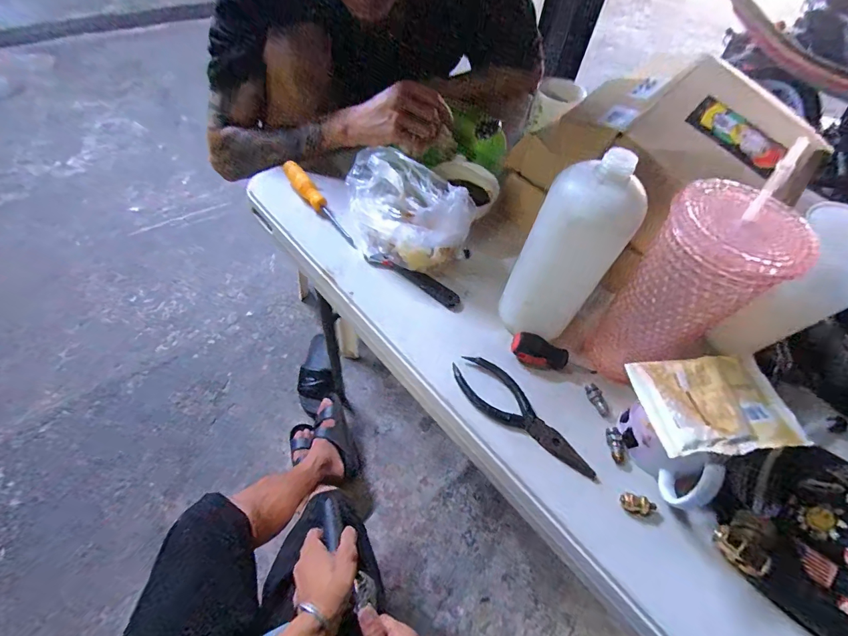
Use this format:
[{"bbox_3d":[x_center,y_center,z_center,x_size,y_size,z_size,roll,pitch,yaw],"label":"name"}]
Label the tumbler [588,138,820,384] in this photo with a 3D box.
[{"bbox_3d":[0.241,-0.033,0.363,0.091,0.228,0.093,3,55,-4],"label":"tumbler"}]

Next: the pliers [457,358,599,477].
[{"bbox_3d":[0.102,0.100,0.407,0.167,0.012,0.050,39,60,20],"label":"pliers"}]

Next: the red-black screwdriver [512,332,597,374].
[{"bbox_3d":[0.144,0.043,0.435,0.091,0.026,0.024,16,55,5],"label":"red-black screwdriver"}]

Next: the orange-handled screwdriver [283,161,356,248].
[{"bbox_3d":[-0.141,-0.156,0.545,0.023,0.020,0.157,-37,80,-23],"label":"orange-handled screwdriver"}]

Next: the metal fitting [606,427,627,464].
[{"bbox_3d":[0.194,0.129,0.395,0.014,0.010,0.035,-2,55,-7],"label":"metal fitting"}]

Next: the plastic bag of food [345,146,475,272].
[{"bbox_3d":[-0.024,-0.151,0.510,0.133,0.104,0.170,-12,57,-14],"label":"plastic bag of food"}]

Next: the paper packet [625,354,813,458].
[{"bbox_3d":[0.246,0.071,0.329,0.128,0.012,0.080,-1,55,-7],"label":"paper packet"}]

